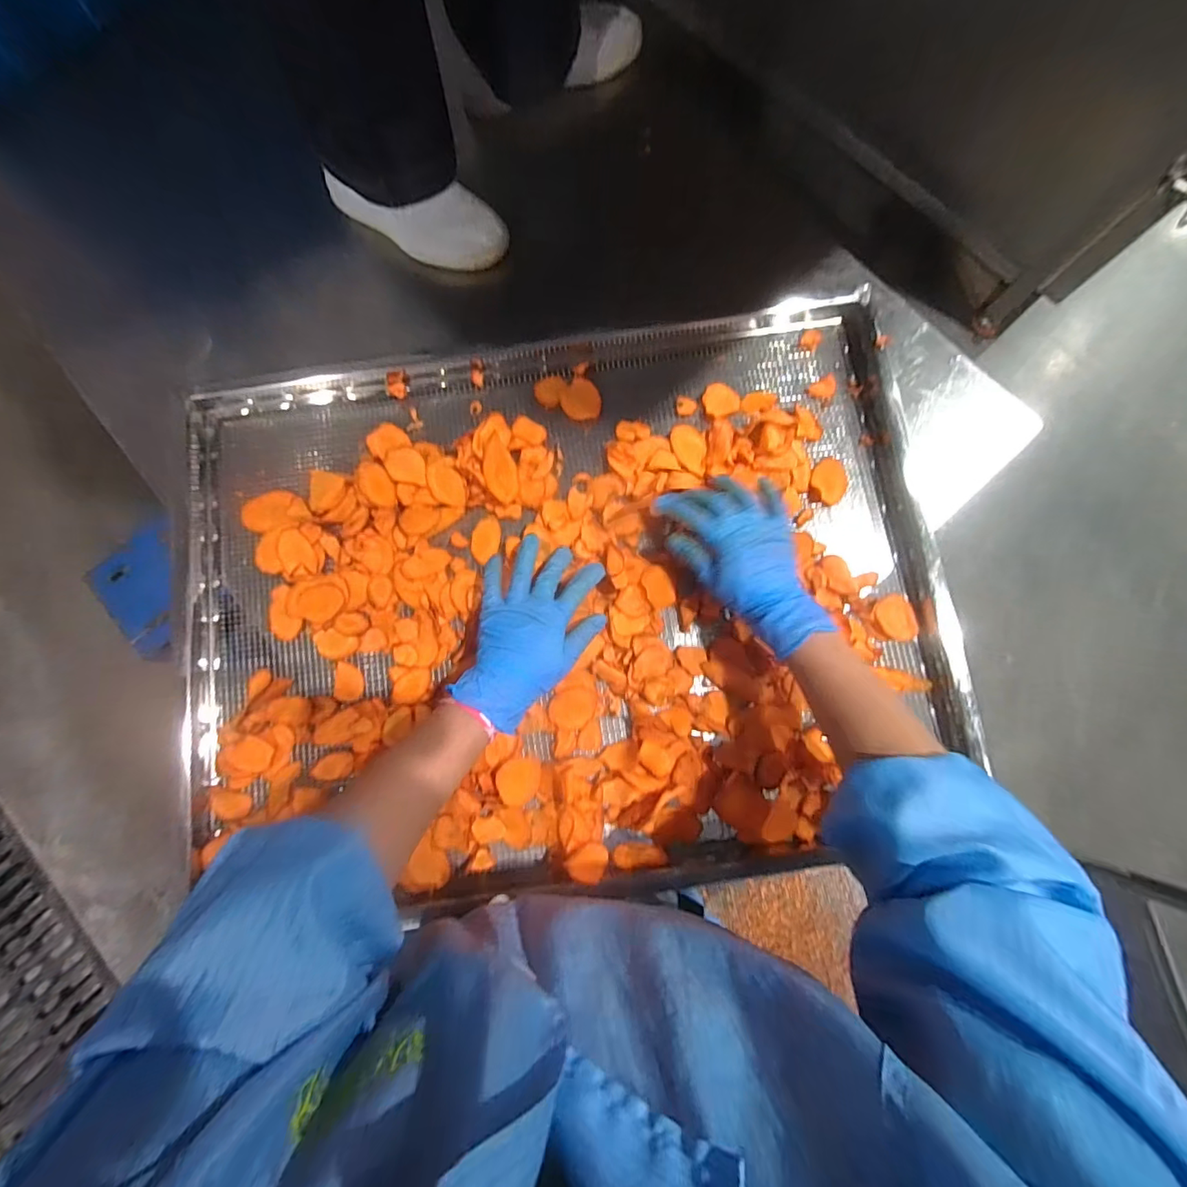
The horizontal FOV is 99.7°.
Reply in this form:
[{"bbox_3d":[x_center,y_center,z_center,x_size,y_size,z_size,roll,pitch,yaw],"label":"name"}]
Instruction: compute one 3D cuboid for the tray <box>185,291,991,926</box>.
[{"bbox_3d":[-0.039,-0.003,0.552,0.816,0.052,0.611,-9,81,-1],"label":"tray"}]

